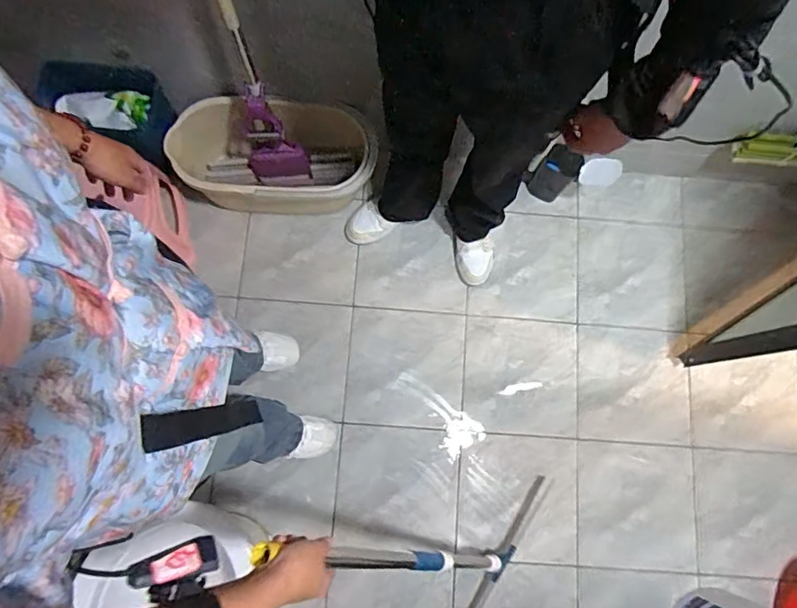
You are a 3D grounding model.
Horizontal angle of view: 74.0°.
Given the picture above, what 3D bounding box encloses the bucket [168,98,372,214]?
[{"bbox_3d":[-0.316,-0.351,1.351,0.500,0.232,0.247,3,78,-2],"label":"bucket"}]

